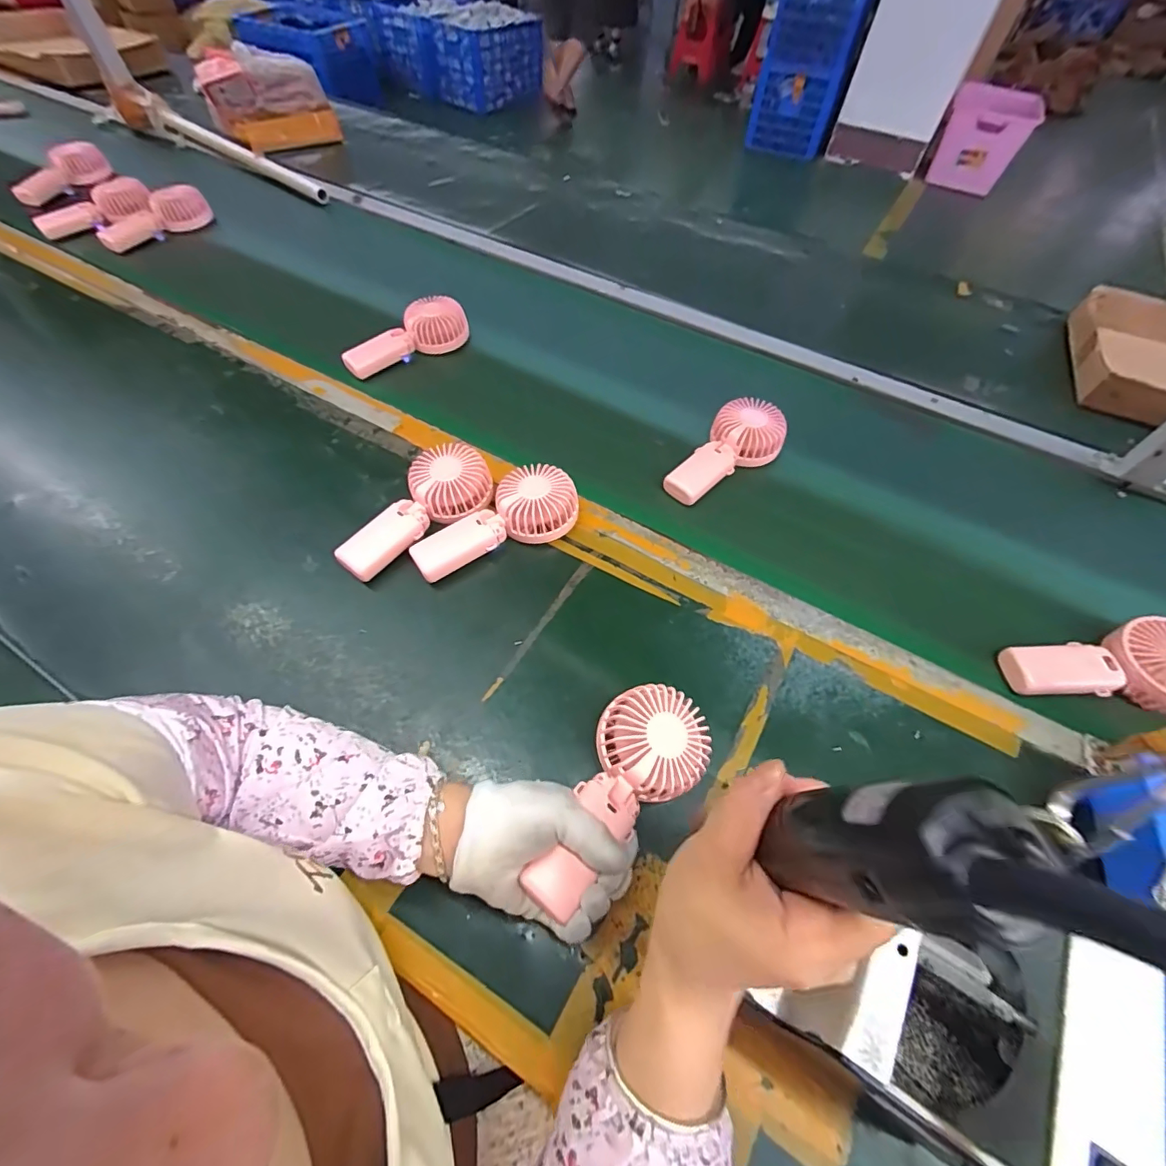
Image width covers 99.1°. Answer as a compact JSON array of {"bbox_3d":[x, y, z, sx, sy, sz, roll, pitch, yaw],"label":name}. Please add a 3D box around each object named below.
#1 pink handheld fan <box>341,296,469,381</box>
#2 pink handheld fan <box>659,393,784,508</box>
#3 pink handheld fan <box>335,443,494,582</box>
[{"bbox_3d":[-0.256,-0.355,0.712,0.179,0.050,0.070,-25,65,-16],"label":"pink handheld fan"},{"bbox_3d":[0.180,-0.159,0.609,0.083,0.041,0.181,36,63,18],"label":"pink handheld fan"},{"bbox_3d":[-0.181,-0.082,0.529,0.081,0.036,0.181,41,67,18],"label":"pink handheld fan"}]

